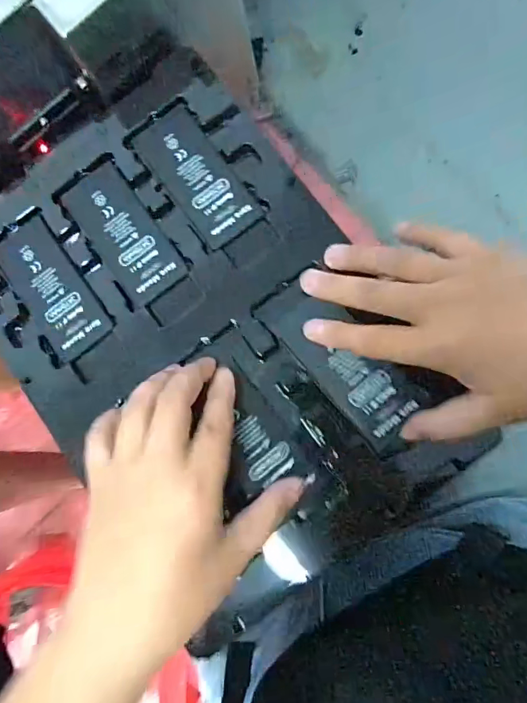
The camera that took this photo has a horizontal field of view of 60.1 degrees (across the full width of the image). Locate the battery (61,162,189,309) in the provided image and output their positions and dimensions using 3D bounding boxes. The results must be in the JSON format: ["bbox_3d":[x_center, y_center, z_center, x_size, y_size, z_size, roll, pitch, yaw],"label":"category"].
[{"bbox_3d":[-0.094,-0.079,0.306,0.043,0.005,0.097,-36,81,2],"label":"battery"}]

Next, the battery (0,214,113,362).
[{"bbox_3d":[-0.143,-0.043,0.307,0.041,0.004,0.096,-36,81,2],"label":"battery"}]

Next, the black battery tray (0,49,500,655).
[{"bbox_3d":[-0.042,-0.012,0.291,0.220,0.014,0.320,-36,81,2],"label":"black battery tray"}]

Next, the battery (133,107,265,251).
[{"bbox_3d":[-0.044,-0.116,0.304,0.042,0.004,0.097,-35,81,2],"label":"battery"}]

